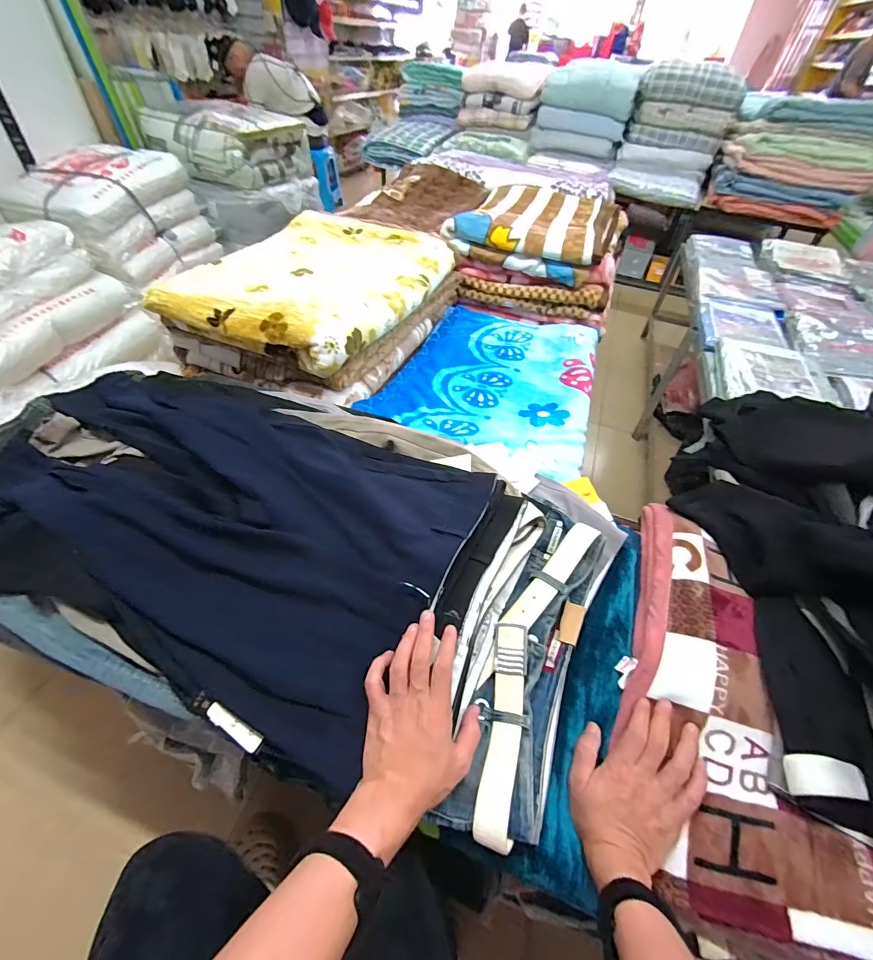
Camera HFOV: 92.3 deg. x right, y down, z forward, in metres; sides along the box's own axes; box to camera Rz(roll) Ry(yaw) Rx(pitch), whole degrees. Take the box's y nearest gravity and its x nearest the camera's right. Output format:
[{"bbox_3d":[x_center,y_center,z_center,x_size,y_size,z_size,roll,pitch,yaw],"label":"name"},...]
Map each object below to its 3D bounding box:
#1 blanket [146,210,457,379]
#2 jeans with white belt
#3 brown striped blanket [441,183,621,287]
[{"bbox_3d":[-0.280,-0.529,1.083,0.479,0.085,0.696,19,48,12],"label":"blanket"},{"bbox_3d":[0.115,0.199,0.515,0.127,0.061,0.393,17,59,11],"label":"jeans with white belt"},{"bbox_3d":[0.376,-0.930,1.488,0.488,0.100,0.766,18,48,11],"label":"brown striped blanket"}]

